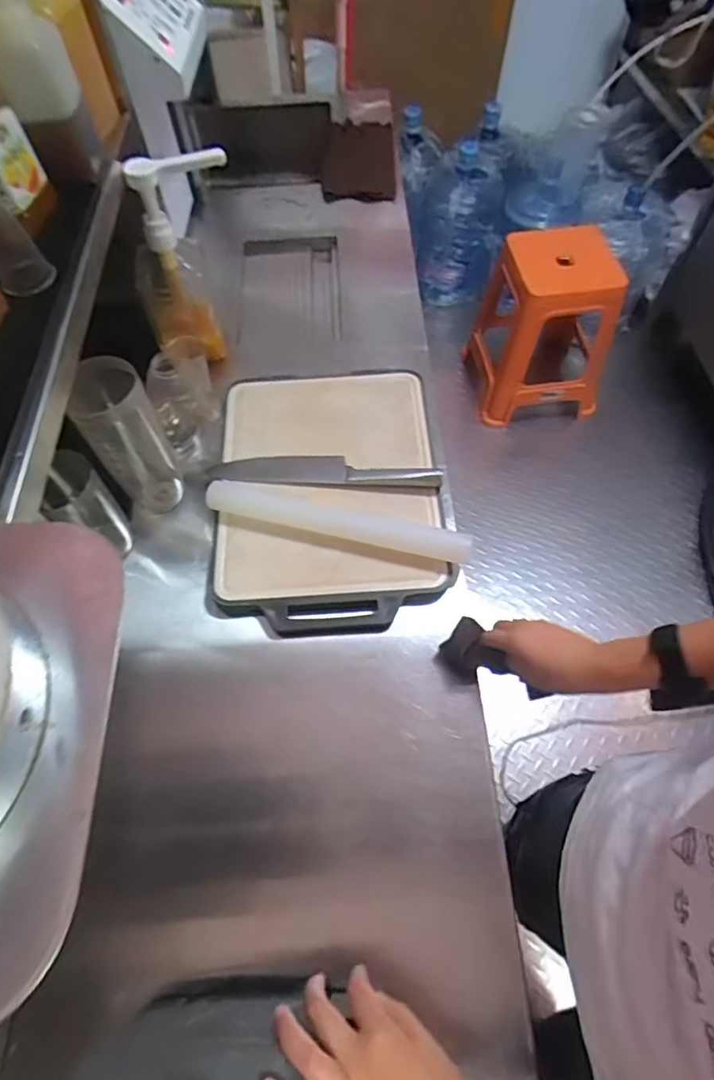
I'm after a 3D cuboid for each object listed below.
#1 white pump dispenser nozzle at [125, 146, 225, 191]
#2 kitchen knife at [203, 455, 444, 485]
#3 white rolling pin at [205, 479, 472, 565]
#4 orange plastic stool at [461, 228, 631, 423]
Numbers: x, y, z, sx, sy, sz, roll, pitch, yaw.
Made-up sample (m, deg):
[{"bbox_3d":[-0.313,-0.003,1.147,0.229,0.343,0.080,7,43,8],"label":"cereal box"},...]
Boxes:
[{"bbox_3d":[-0.232,-0.481,0.713,0.127,0.029,0.030,-13,62,-7],"label":"white pump dispenser nozzle"},{"bbox_3d":[-0.046,-0.101,0.770,0.317,0.030,0.047,4,61,2],"label":"kitchen knife"},{"bbox_3d":[-0.029,-0.032,0.720,0.349,0.039,0.047,14,62,8],"label":"white rolling pin"},{"bbox_3d":[0.564,-0.646,1.700,0.342,0.470,0.348,-3,61,-1],"label":"orange plastic stool"}]

